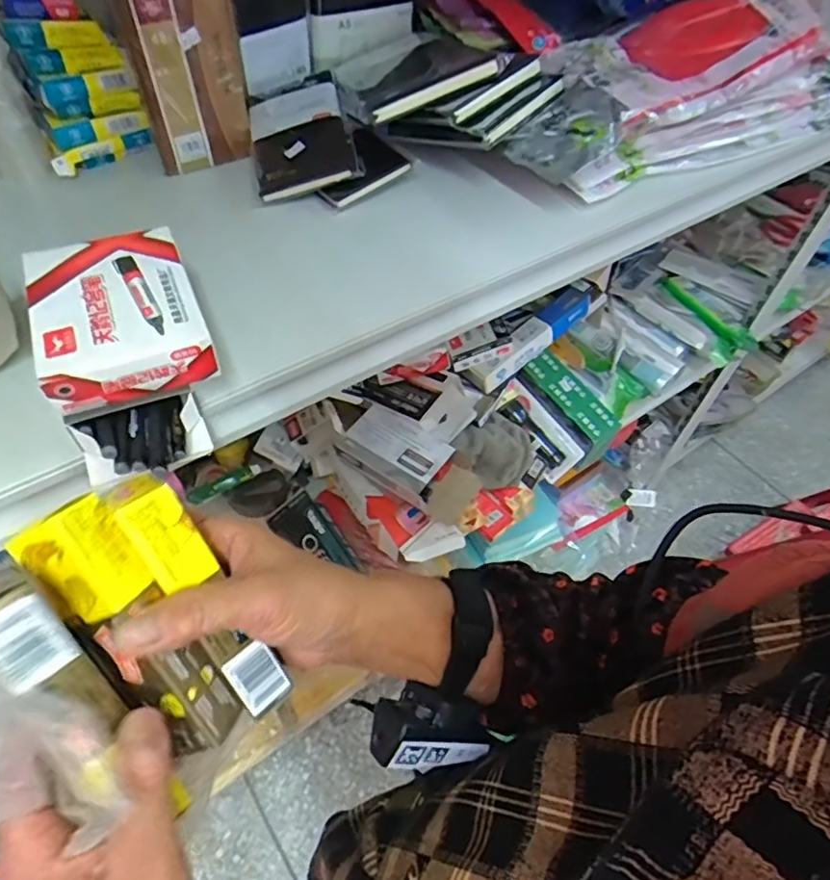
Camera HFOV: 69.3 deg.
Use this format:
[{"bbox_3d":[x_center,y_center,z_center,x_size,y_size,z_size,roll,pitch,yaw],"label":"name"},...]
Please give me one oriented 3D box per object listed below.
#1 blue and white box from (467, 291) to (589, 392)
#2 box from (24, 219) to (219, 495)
[{"bbox_3d":[0.180,-0.158,0.921,0.227,0.059,0.047,-40,62,-6],"label":"blue and white box"},{"bbox_3d":[-0.201,-0.064,0.429,0.103,0.072,0.176,-19,56,-18],"label":"box"}]

